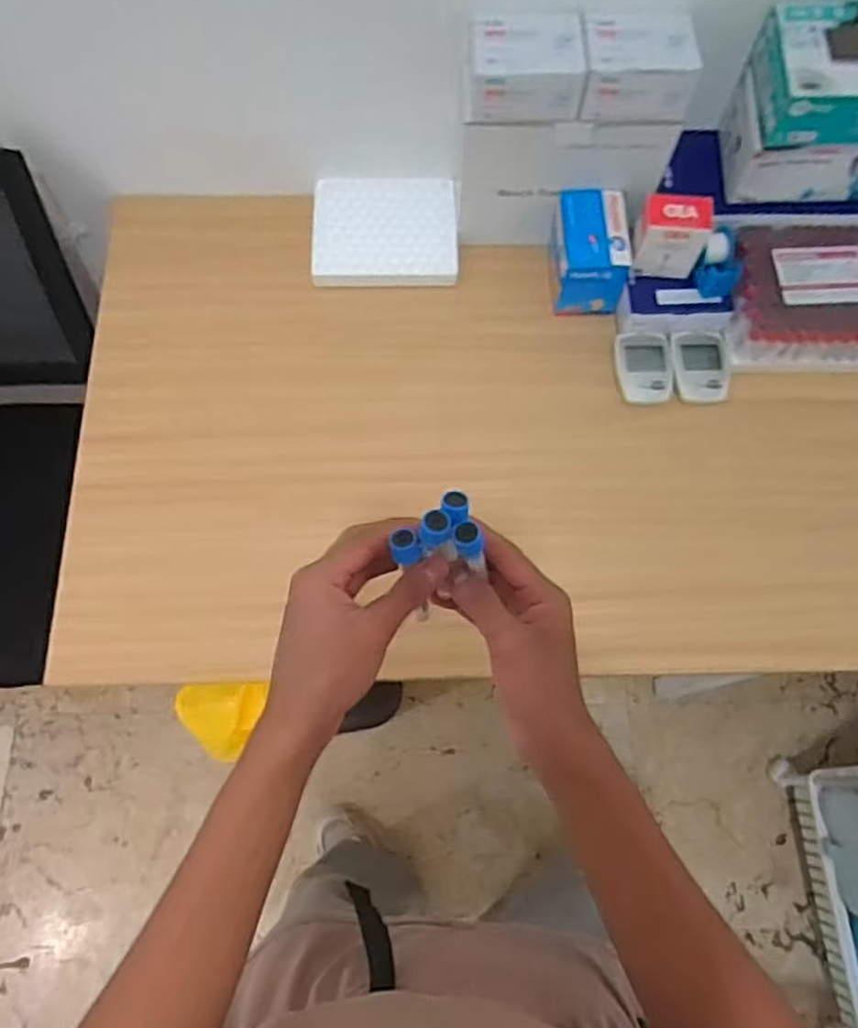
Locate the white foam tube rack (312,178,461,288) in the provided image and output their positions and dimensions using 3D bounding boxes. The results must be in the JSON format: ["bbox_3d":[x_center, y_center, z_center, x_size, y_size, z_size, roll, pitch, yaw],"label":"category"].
[{"bbox_3d":[-0.051,-0.335,0.853,0.166,0.022,0.140,0,71,-1],"label":"white foam tube rack"}]

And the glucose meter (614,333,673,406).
[{"bbox_3d":[0.240,-0.162,0.800,0.057,0.017,0.081,0,71,-1],"label":"glucose meter"}]

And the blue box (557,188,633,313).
[{"bbox_3d":[0.176,-0.290,0.803,0.080,0.081,0.107,-1,71,-1],"label":"blue box"}]

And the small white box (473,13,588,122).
[{"bbox_3d":[0.090,-0.423,0.682,0.104,0.052,0.079,-1,71,-1],"label":"small white box"}]

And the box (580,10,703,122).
[{"bbox_3d":[0.195,-0.425,0.685,0.103,0.057,0.082,3,71,0],"label":"box"}]

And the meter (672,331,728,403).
[{"bbox_3d":[0.300,-0.161,0.803,0.056,0.020,0.083,1,71,0],"label":"meter"}]

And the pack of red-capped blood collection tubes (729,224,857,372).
[{"bbox_3d":[0.412,-0.234,0.785,0.160,0.067,0.141,2,71,0],"label":"pack of red-capped blood collection tubes"}]

